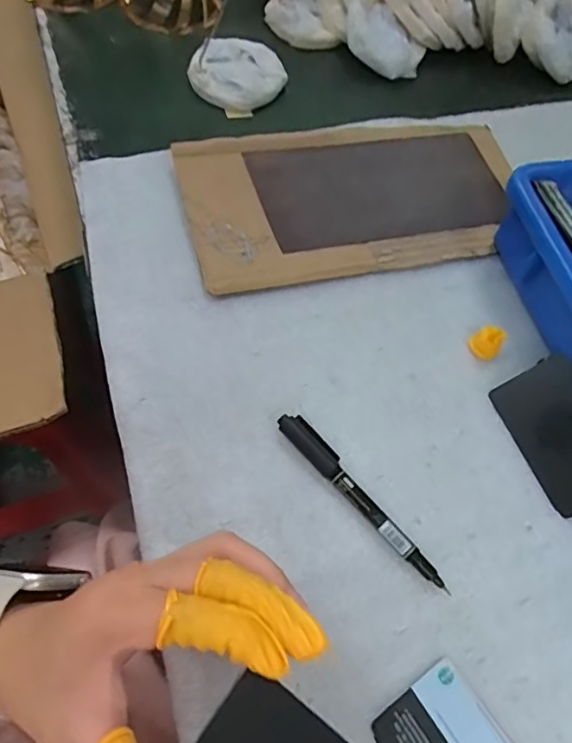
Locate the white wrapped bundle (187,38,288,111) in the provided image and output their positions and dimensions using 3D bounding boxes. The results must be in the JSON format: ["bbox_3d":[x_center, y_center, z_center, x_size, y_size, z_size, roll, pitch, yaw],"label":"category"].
[{"bbox_3d":[-0.042,-0.263,0.481,0.069,0.024,0.079,41,65,14],"label":"white wrapped bundle"}]

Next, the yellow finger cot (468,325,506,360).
[{"bbox_3d":[0.140,-0.020,0.385,0.020,0.019,0.019,3,62,-5],"label":"yellow finger cot"}]

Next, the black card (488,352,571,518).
[{"bbox_3d":[0.171,0.038,0.337,0.054,0.004,0.089,-37,63,26],"label":"black card"}]

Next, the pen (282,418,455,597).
[{"bbox_3d":[0.045,0.073,0.318,0.016,0.014,0.129,-39,73,-23],"label":"pen"}]

